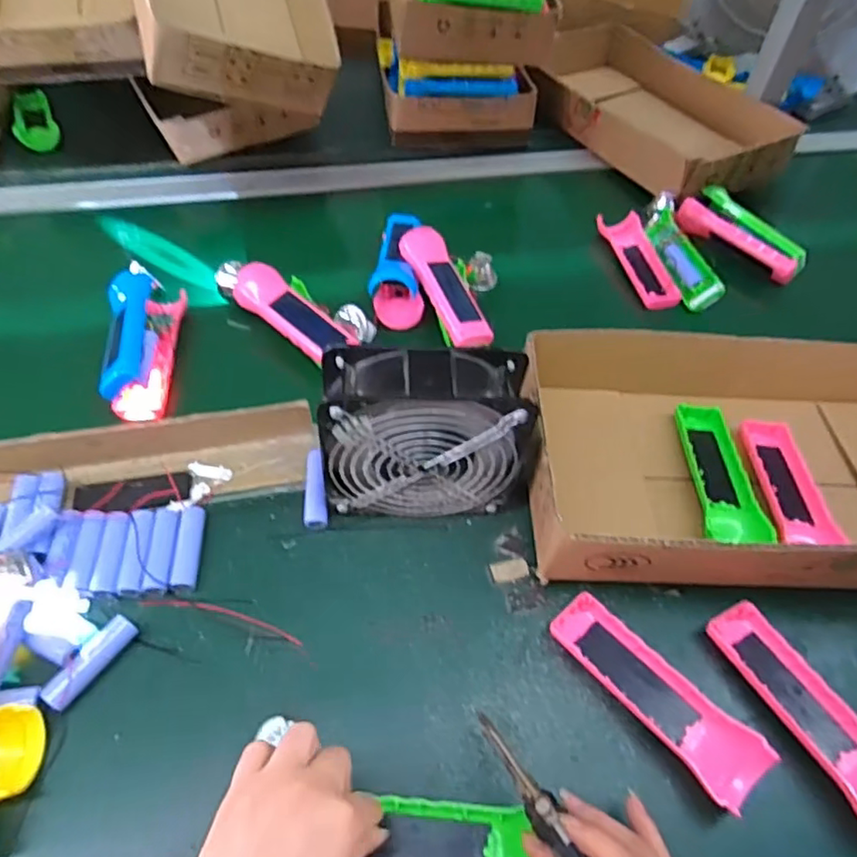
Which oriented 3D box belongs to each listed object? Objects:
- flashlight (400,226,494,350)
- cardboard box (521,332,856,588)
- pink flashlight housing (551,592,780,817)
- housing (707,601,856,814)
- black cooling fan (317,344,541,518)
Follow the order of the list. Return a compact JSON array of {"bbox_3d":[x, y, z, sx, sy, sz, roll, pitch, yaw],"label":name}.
[{"bbox_3d":[0.018,-0.153,0.644,0.046,0.030,0.163,-17,55,-16],"label":"flashlight"},{"bbox_3d":[0.292,0.020,0.518,0.417,0.085,0.240,1,52,-3],"label":"cardboard box"},{"bbox_3d":[0.154,0.184,0.421,0.047,0.028,0.155,-36,62,-27],"label":"pink flashlight housing"},{"bbox_3d":[0.262,0.193,0.419,0.046,0.026,0.153,-20,56,-18],"label":"housing"},{"bbox_3d":[0.002,0.009,0.467,0.158,0.153,0.060,1,52,-3],"label":"black cooling fan"}]

